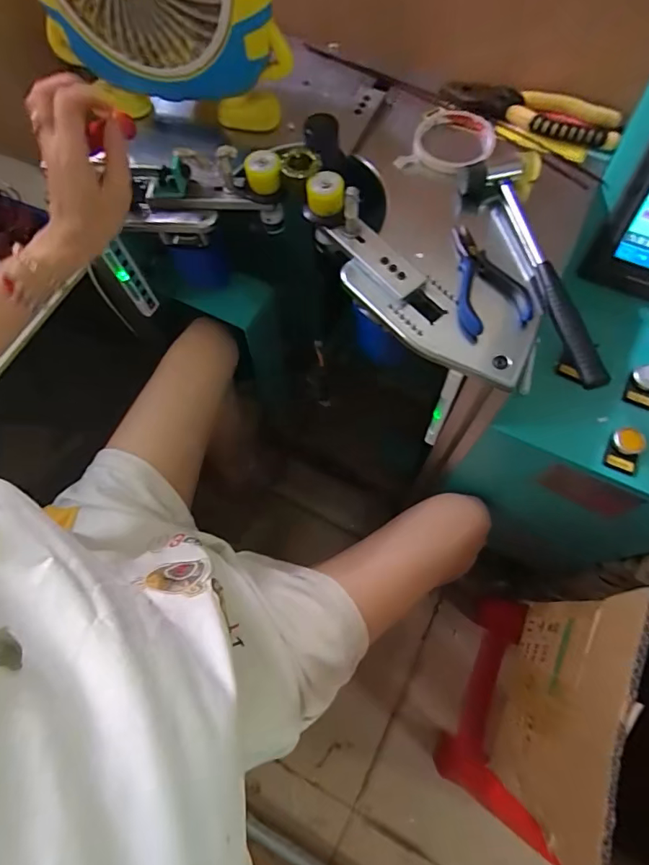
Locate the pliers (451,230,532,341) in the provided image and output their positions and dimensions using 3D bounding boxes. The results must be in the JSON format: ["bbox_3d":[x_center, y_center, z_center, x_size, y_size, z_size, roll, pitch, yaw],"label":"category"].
[{"bbox_3d":[0.156,-0.152,0.456,0.061,0.020,0.126,-6,69,1],"label":"pliers"}]

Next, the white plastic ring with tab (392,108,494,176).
[{"bbox_3d":[0.139,-0.324,0.522,0.095,0.015,0.092,-1,69,3],"label":"white plastic ring with tab"}]

